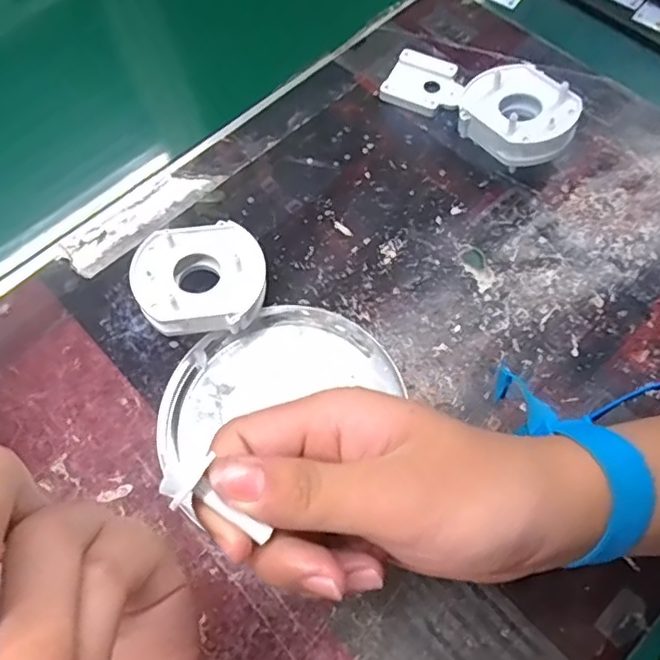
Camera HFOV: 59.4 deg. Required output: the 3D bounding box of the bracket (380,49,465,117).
[{"bbox_3d":[0.066,-0.171,0.405,0.052,0.012,0.046,23,69,12],"label":"bracket"}]

